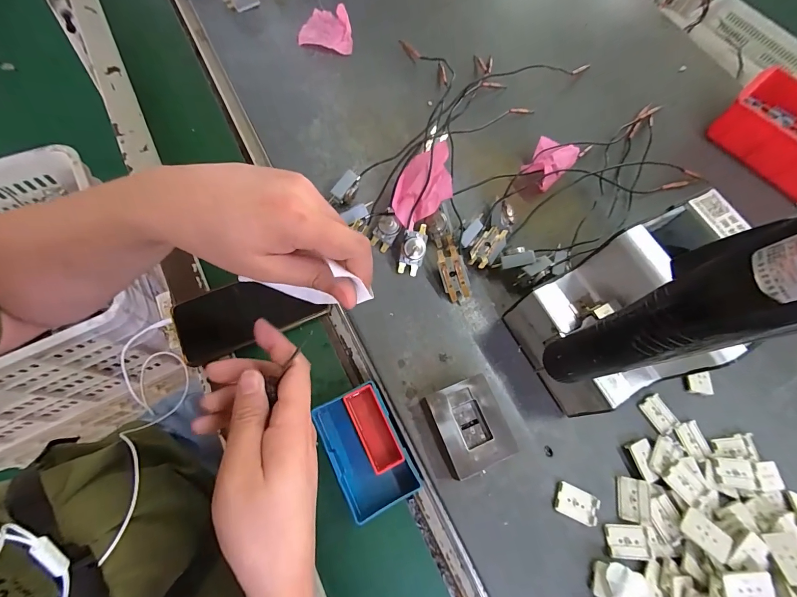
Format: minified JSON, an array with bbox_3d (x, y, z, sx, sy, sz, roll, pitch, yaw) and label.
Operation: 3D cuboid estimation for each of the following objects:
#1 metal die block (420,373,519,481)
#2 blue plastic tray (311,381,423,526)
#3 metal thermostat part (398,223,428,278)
[{"bbox_3d":[0.068,0.125,0.355,0.068,0.031,0.078,-19,72,-13],"label":"metal die block"},{"bbox_3d":[-0.033,0.152,0.363,0.071,0.026,0.113,-24,73,-14],"label":"blue plastic tray"},{"bbox_3d":[0.018,-0.058,0.416,0.026,0.026,0.056,13,68,-1],"label":"metal thermostat part"}]

